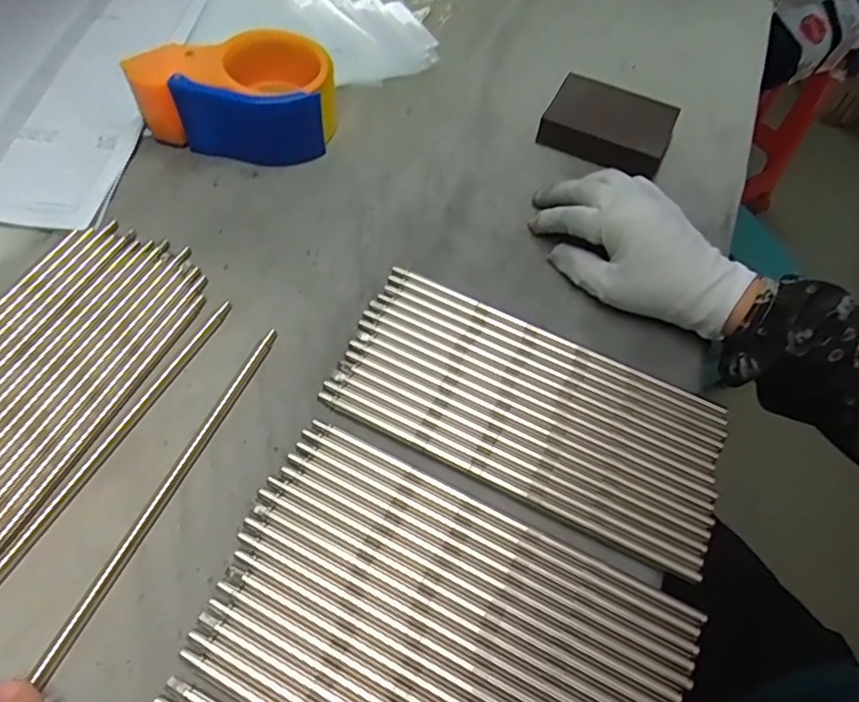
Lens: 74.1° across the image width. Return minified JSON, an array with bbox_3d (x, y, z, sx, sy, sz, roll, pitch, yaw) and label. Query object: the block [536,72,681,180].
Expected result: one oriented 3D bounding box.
[{"bbox_3d":[0.145,-0.184,0.457,0.095,0.025,0.075,24,61,11],"label":"block"}]

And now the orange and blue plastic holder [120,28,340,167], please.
[{"bbox_3d":[-0.141,-0.190,0.422,0.140,0.057,0.076,-2,60,-4],"label":"orange and blue plastic holder"}]

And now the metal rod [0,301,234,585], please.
[{"bbox_3d":[-0.179,0.056,0.310,0.007,0.005,0.225,24,61,11],"label":"metal rod"}]

